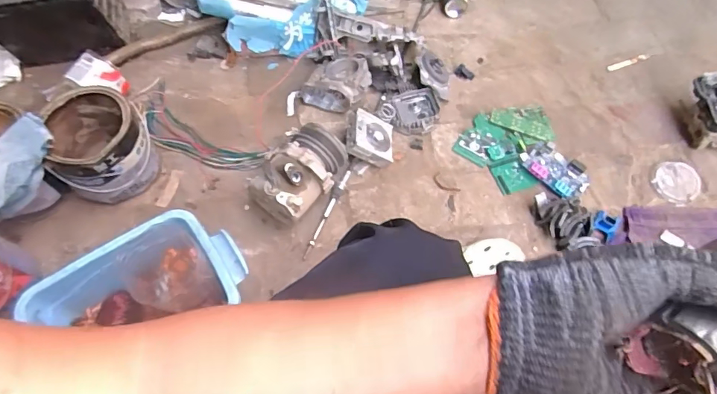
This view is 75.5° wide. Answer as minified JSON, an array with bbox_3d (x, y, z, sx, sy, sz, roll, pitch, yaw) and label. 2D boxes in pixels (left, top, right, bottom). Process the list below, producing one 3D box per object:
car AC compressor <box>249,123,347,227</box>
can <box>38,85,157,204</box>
[{"bbox_3d":[-0.101,-0.041,0.822,0.117,0.120,0.167,35,68,17],"label":"car AC compressor"},{"bbox_3d":[-0.450,-0.090,0.827,0.154,0.147,0.161,-25,65,-9],"label":"can"}]

